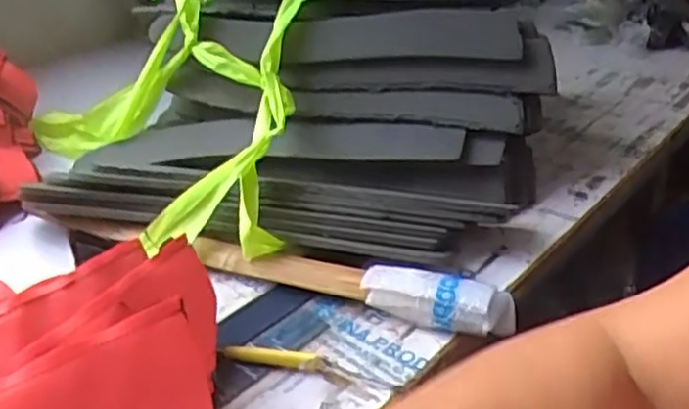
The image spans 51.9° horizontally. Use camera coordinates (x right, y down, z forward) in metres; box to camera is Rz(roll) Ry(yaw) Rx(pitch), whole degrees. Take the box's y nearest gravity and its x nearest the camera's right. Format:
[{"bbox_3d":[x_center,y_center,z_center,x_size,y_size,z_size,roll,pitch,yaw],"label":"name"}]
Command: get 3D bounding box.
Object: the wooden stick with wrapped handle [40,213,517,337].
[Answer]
[{"bbox_3d":[-0.072,0.044,0.623,0.436,0.032,0.036,12,33,22],"label":"wooden stick with wrapped handle"}]

